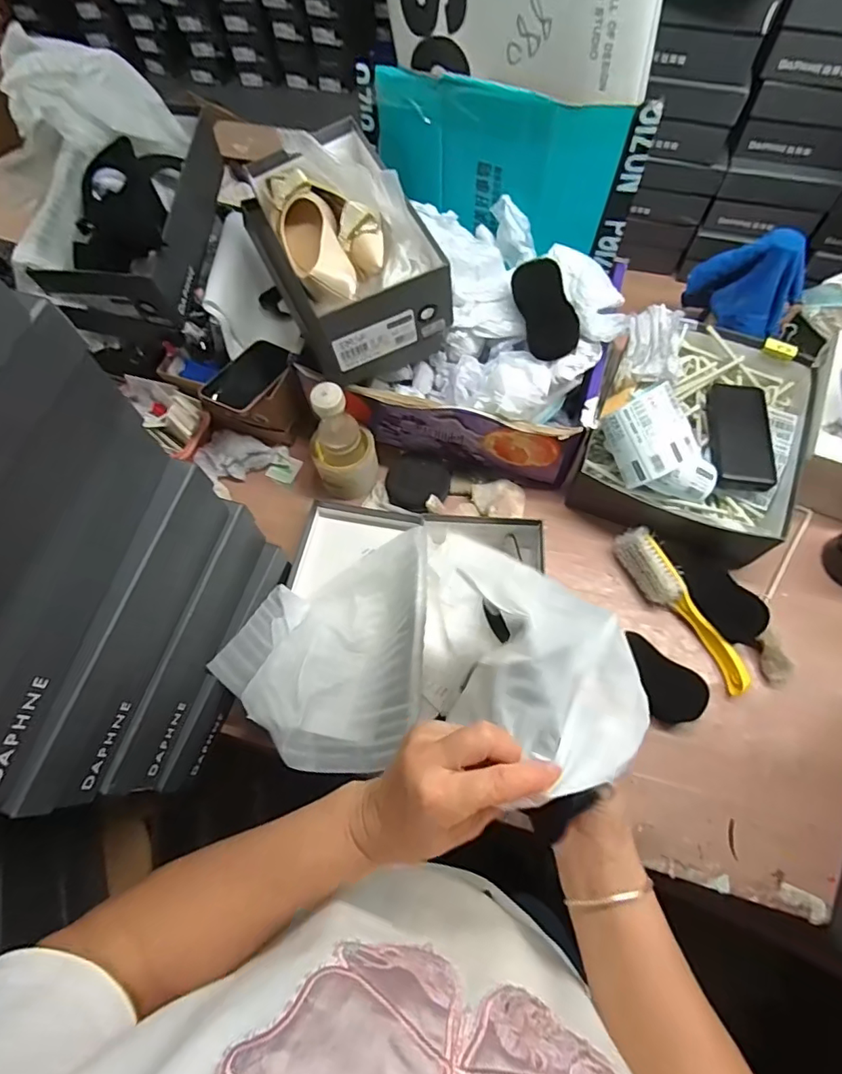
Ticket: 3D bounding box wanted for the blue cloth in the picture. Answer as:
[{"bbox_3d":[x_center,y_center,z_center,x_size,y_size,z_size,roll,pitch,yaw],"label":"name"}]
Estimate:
[{"bbox_3d":[0.463,-0.363,0.734,0.147,0.111,0.075,34,73,15],"label":"blue cloth"}]

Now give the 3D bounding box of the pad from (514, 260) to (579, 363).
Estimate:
[{"bbox_3d":[0.155,-0.285,0.646,0.061,0.017,0.123,-17,88,15],"label":"pad"}]

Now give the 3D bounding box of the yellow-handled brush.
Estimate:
[{"bbox_3d":[0.335,0.091,0.666,0.046,0.049,0.235,-30,69,-10],"label":"yellow-handled brush"}]

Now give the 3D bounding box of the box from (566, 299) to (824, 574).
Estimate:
[{"bbox_3d":[0.378,-0.156,0.715,0.267,0.128,0.324,21,70,11],"label":"box"}]

